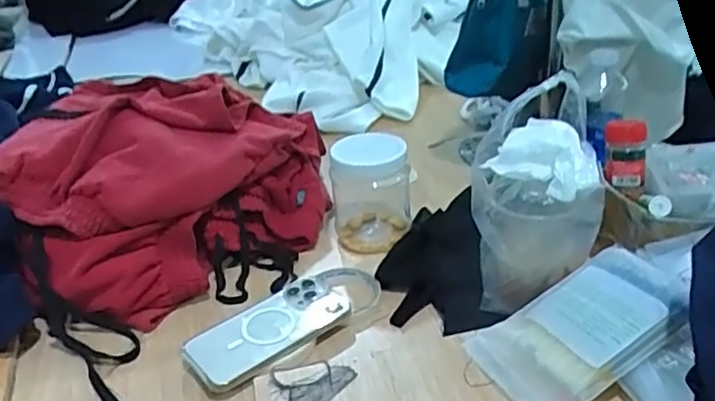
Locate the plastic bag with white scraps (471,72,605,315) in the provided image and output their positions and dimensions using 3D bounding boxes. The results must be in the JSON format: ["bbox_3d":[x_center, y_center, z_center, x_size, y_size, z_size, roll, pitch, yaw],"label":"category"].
[{"bbox_3d":[0.166,0.006,0.584,0.104,0.205,0.091,-3,30,-3],"label":"plastic bag with white scraps"}]

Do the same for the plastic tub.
[{"bbox_3d":[0.017,-0.015,0.769,0.095,0.129,0.102,-3,30,-1],"label":"plastic tub"}]

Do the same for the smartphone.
[{"bbox_3d":[-0.084,0.127,0.621,0.173,0.009,0.072,-24,45,-31],"label":"smartphone"}]

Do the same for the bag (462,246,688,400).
[{"bbox_3d":[0.188,0.105,0.515,0.172,0.025,0.113,-33,32,-7],"label":"bag"}]

